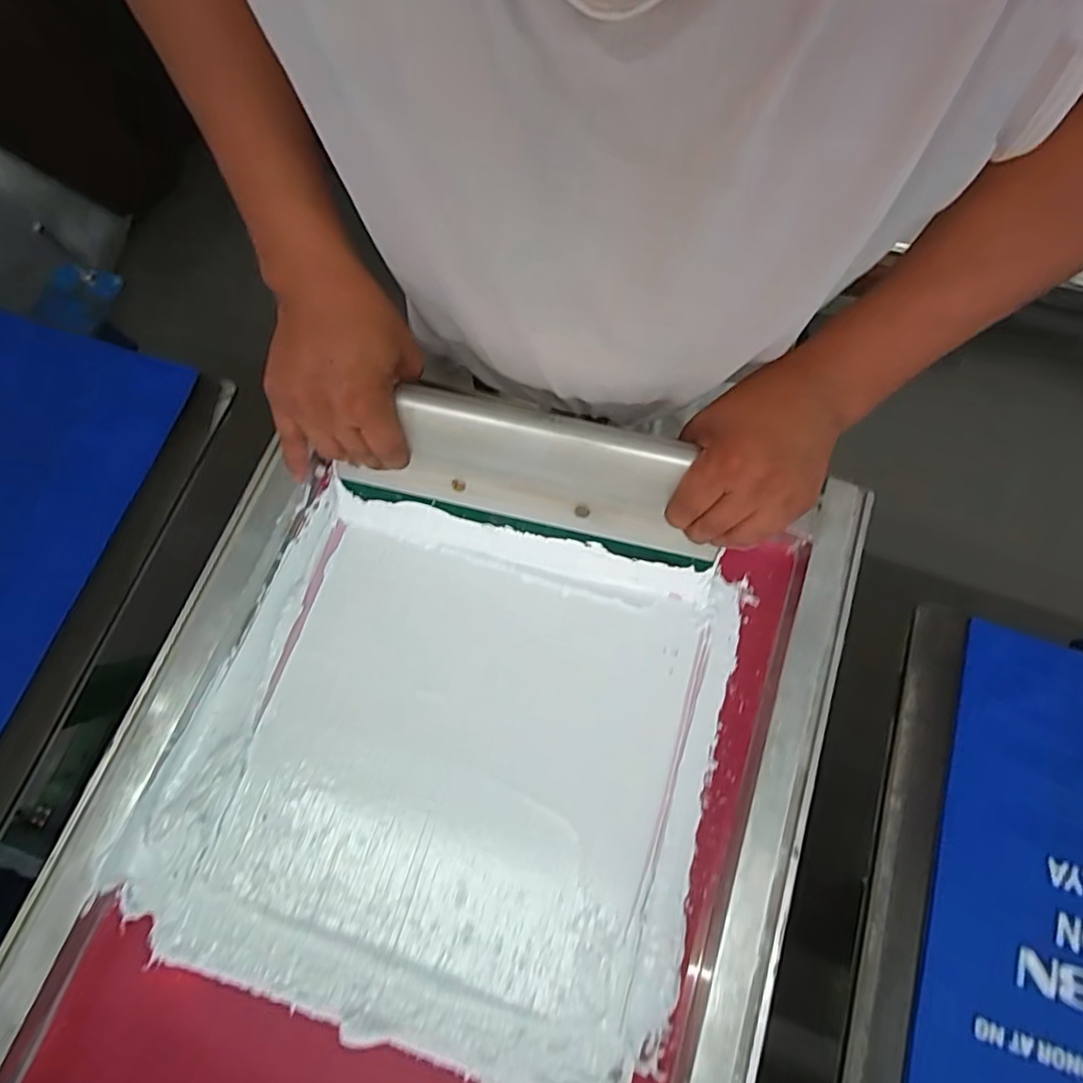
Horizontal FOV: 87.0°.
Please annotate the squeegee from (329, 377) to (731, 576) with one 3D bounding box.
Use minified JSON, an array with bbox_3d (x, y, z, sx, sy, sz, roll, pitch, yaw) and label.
[{"bbox_3d":[-0.009,-0.054,0.417,0.283,0.121,0.030,14,54,3],"label":"squeegee"}]

